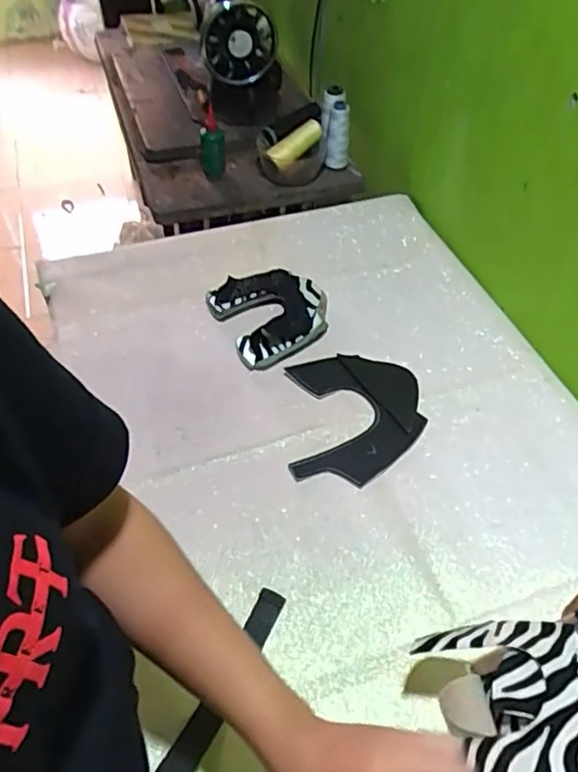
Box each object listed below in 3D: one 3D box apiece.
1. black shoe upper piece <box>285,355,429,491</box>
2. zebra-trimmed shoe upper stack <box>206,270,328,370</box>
[{"bbox_3d":[0.082,0.035,0.737,0.161,0.011,0.186,-3,48,-3],"label":"black shoe upper piece"},{"bbox_3d":[-0.022,-0.102,0.850,0.151,0.030,0.161,-23,52,-19],"label":"zebra-trimmed shoe upper stack"}]

